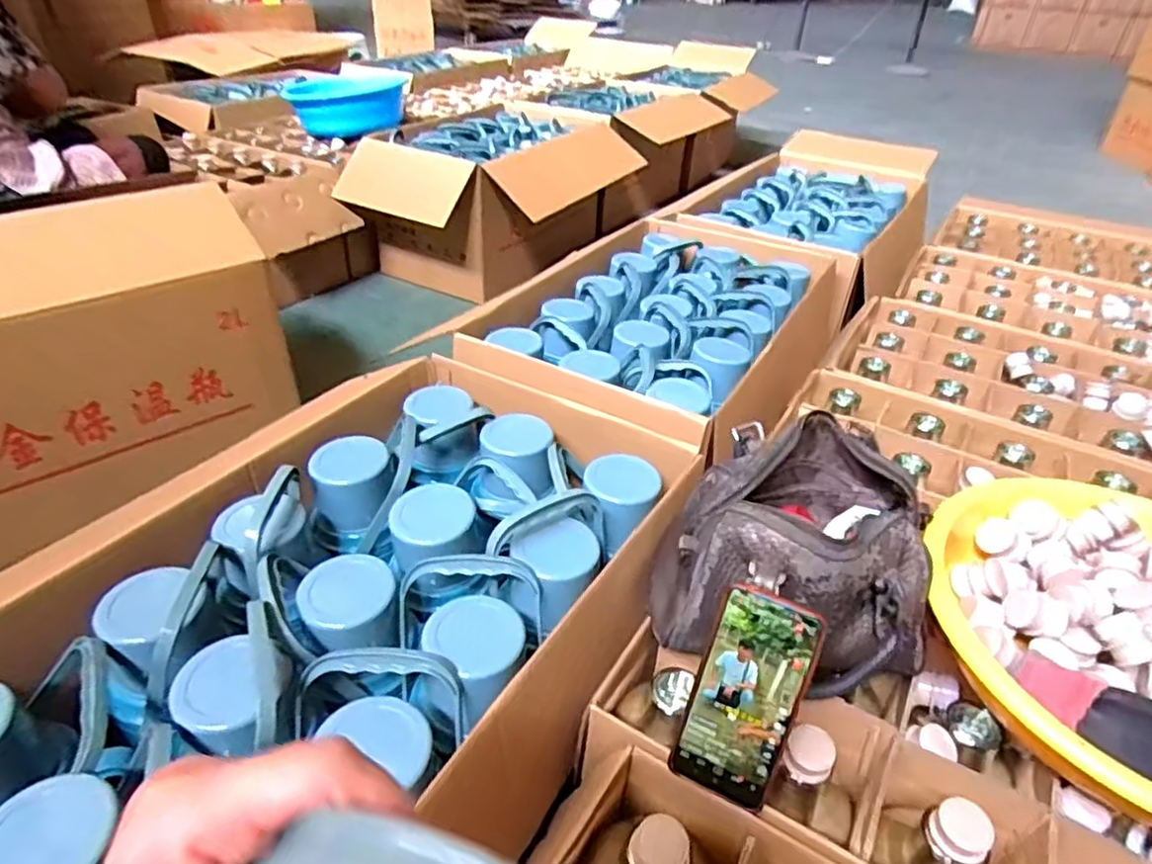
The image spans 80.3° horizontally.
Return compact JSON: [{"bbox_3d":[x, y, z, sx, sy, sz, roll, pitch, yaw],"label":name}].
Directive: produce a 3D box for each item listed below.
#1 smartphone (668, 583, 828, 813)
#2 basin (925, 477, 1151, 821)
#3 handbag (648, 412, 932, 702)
[{"bbox_3d":[0.132,0.206,0.530,0.077,0.163,0.006,19,7,18],"label":"smartphone"},{"bbox_3d":[0.499,0.173,0.600,0.355,0.086,0.302,16,38,17],"label":"basin"},{"bbox_3d":[0.206,0.113,0.649,0.247,0.181,0.221,13,37,13],"label":"handbag"}]

